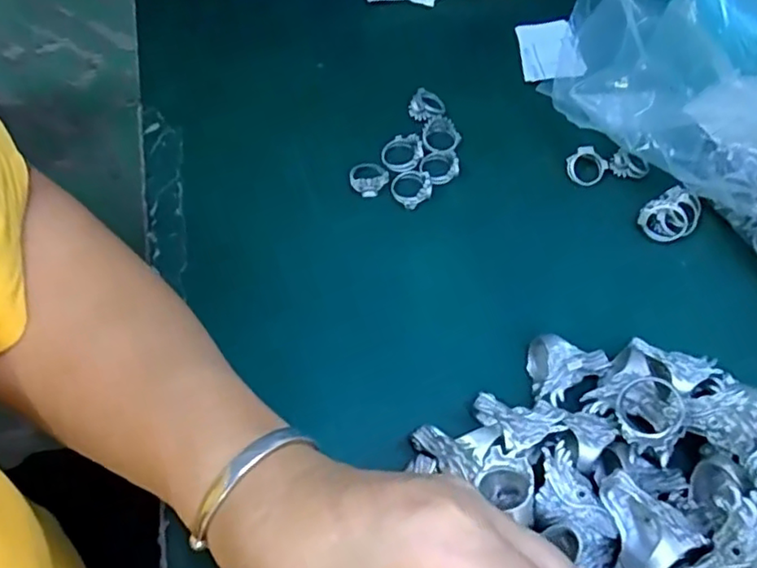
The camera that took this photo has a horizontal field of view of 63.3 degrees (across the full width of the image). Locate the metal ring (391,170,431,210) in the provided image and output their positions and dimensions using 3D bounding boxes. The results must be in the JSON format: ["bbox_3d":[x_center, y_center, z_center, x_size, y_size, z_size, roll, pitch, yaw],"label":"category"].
[{"bbox_3d":[0.019,-0.055,0.340,0.022,0.006,0.022,0,60,0],"label":"metal ring"}]

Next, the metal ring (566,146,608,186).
[{"bbox_3d":[0.117,-0.065,0.346,0.021,0.004,0.021,0,98,-3],"label":"metal ring"}]

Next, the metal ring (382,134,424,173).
[{"bbox_3d":[0.013,-0.074,0.350,0.023,0.004,0.023,-2,75,9],"label":"metal ring"}]

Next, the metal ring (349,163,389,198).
[{"bbox_3d":[-0.006,-0.060,0.344,0.021,0.011,0.021,0,60,0],"label":"metal ring"}]

